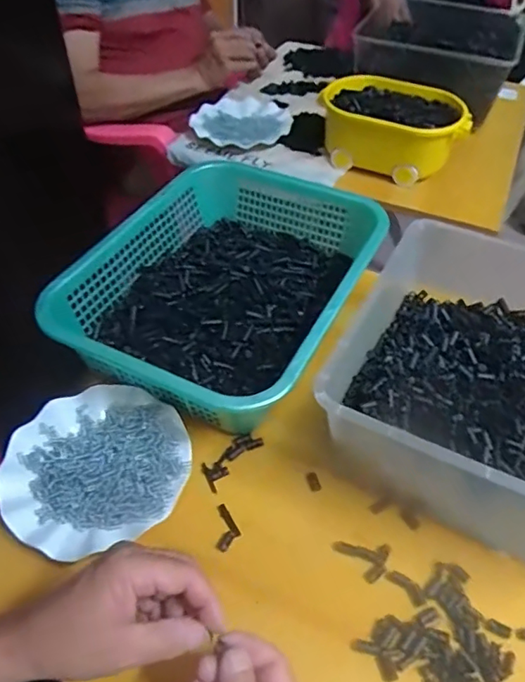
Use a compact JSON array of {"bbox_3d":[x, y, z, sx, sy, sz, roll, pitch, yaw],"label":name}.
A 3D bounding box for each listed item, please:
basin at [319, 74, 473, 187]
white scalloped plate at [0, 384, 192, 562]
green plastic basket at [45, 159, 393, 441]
[{"bbox_3d":[0.225,-0.365,0.945,0.244,0.095,0.167,23,51,19],"label":"basin"},{"bbox_3d":[-0.167,0.124,0.553,0.177,0.023,0.175,-16,50,-15],"label":"white scalloped plate"},{"bbox_3d":[-0.039,-0.079,0.674,0.292,0.088,0.404,21,50,17],"label":"green plastic basket"}]

